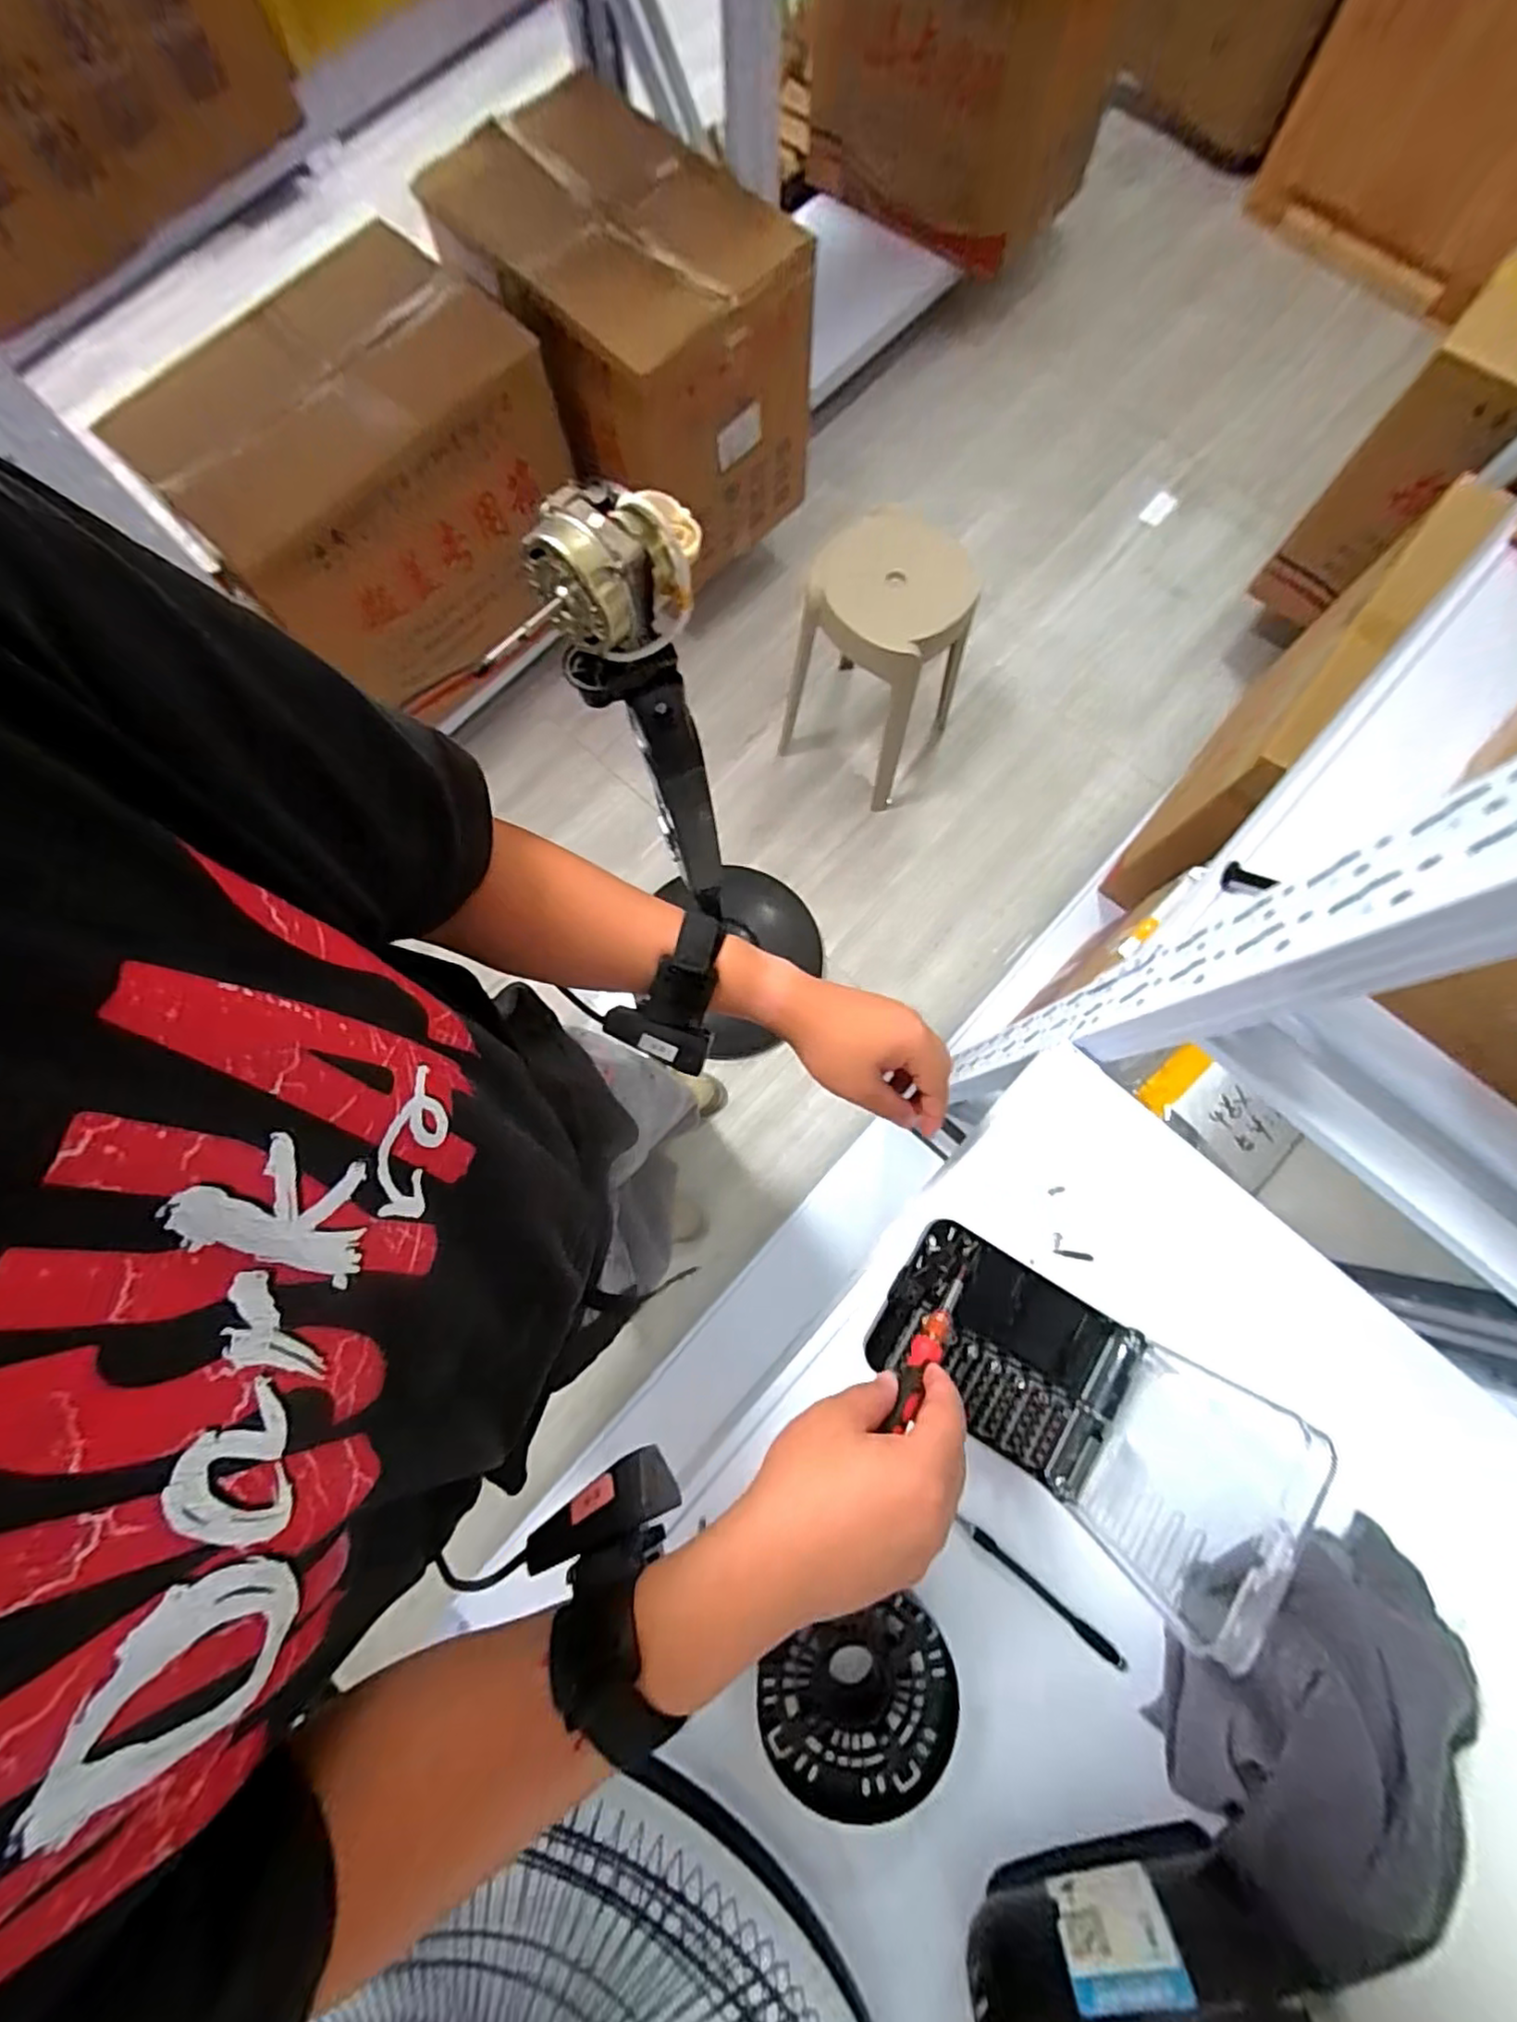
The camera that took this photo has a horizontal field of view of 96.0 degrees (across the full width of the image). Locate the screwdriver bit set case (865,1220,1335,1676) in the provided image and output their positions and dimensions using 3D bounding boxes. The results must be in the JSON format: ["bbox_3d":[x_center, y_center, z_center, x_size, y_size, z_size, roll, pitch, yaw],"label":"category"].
[{"bbox_3d":[0.200,0.249,0.426,0.258,0.054,0.130,32,80,7],"label":"screwdriver bit set case"}]

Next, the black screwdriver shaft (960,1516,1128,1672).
[{"bbox_3d":[0.176,0.360,0.424,0.121,0.008,0.010,40,82,9],"label":"black screwdriver shaft"}]

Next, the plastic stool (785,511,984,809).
[{"bbox_3d":[0.216,-0.646,1.323,0.296,0.420,0.360,9,78,3],"label":"plastic stool"}]

